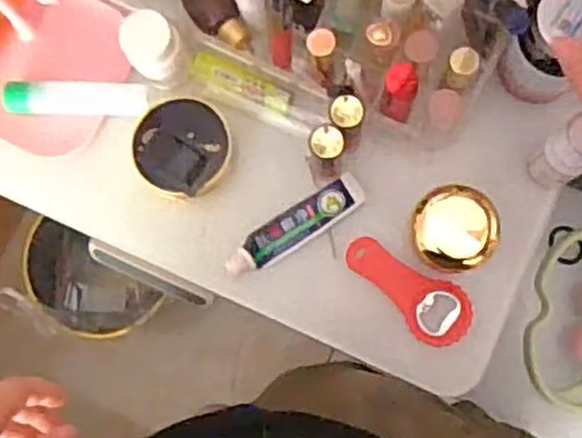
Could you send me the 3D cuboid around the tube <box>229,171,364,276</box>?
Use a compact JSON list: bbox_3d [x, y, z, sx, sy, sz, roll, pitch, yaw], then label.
[{"bbox_3d":[0.003,0.006,0.568,0.112,0.016,0.028,-34,82,-2],"label":"tube"}]

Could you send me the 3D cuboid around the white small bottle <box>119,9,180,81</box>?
[{"bbox_3d":[-0.097,-0.121,0.556,0.036,0.066,0.037,0,82,3],"label":"white small bottle"}]

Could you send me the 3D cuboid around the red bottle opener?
[{"bbox_3d":[0.084,0.052,0.557,0.101,0.011,0.044,36,86,7],"label":"red bottle opener"}]

